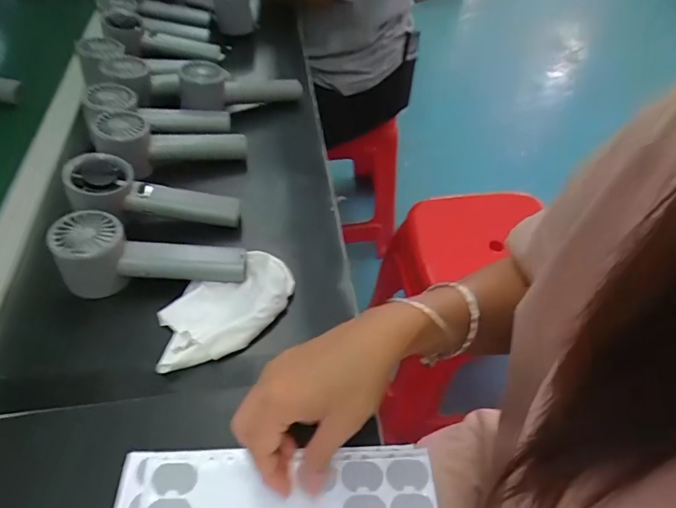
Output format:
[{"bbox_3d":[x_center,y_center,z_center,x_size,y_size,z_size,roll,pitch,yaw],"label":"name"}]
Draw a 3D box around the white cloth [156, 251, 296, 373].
[{"bbox_3d":[-0.098,0.046,0.397,0.126,0.013,0.079,-28,55,-22],"label":"white cloth"}]

